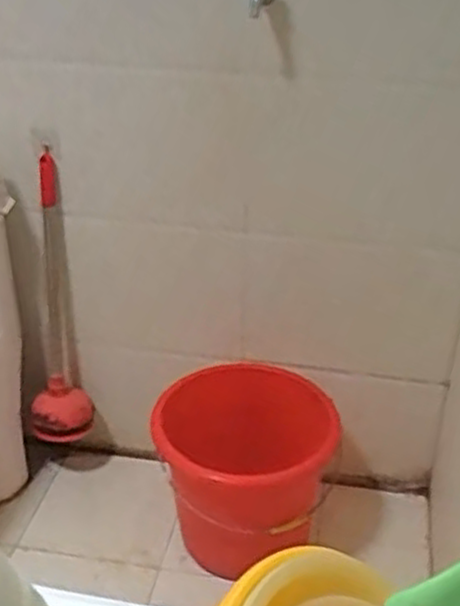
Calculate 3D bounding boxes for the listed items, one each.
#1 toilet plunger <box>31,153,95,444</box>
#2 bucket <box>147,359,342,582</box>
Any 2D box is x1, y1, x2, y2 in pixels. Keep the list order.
[{"bbox_3d":[-0.367,0.018,1.595,0.130,0.625,0.120,-1,30,-4],"label":"toilet plunger"},{"bbox_3d":[0.025,0.308,1.492,0.314,0.289,0.289,1,30,-1],"label":"bucket"}]

